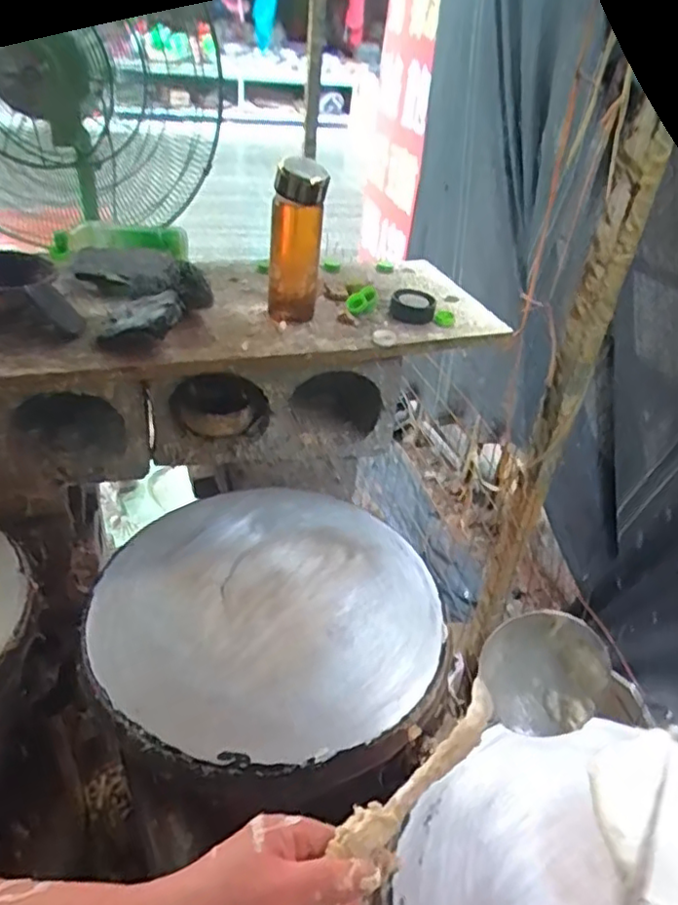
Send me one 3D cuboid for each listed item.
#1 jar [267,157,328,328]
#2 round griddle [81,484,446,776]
[{"bbox_3d":[-0.060,-0.279,0.875,0.072,0.207,0.062,1,36,-8],"label":"jar"},{"bbox_3d":[-0.078,0.158,0.690,0.355,0.035,0.362,4,36,-3],"label":"round griddle"}]

